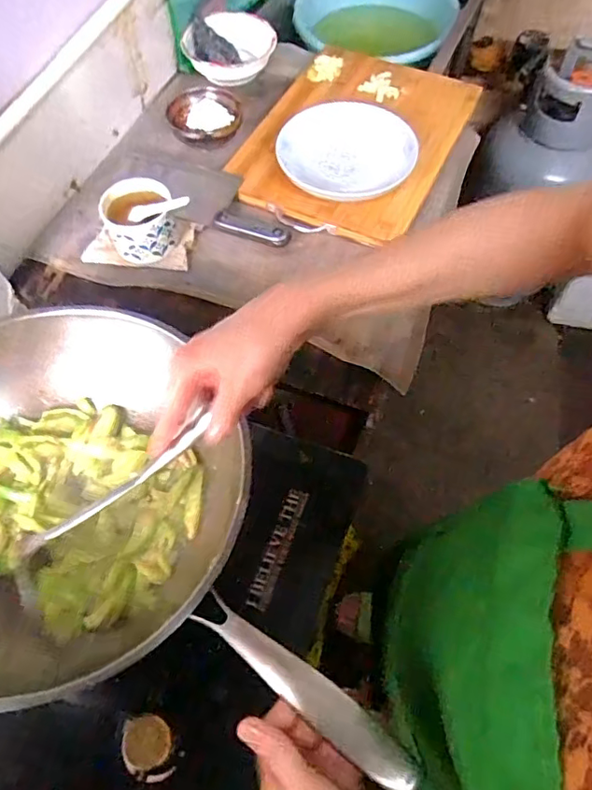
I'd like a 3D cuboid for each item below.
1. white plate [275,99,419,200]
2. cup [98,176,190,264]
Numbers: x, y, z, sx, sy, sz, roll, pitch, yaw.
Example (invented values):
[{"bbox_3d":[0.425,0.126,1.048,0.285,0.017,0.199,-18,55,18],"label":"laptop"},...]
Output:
[{"bbox_3d":[0.075,-0.338,0.757,0.176,0.028,0.171,0,72,1],"label":"white plate"},{"bbox_3d":[-0.197,-0.227,0.713,0.098,0.068,0.083,-28,63,-15],"label":"cup"}]

